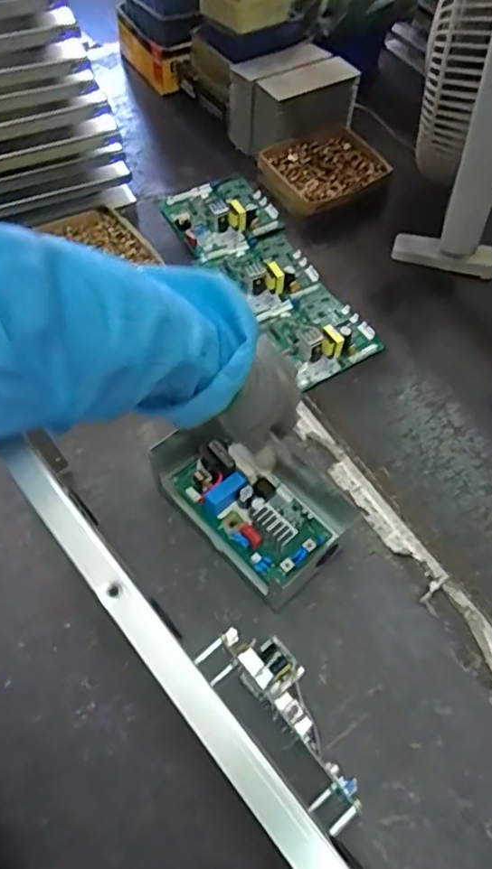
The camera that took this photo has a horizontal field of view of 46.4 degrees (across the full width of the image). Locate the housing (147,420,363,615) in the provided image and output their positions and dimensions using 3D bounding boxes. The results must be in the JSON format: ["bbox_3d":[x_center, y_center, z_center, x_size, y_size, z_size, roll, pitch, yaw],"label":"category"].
[{"bbox_3d":[0.011,0.057,0.590,0.132,0.057,0.200,-36,65,-25],"label":"housing"}]

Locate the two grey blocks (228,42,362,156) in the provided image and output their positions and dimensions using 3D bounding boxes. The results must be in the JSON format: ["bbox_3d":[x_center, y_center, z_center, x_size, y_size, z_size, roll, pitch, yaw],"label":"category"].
[{"bbox_3d":[0.075,-0.551,0.963,0.184,0.120,0.130,-26,62,-18],"label":"two grey blocks"}]

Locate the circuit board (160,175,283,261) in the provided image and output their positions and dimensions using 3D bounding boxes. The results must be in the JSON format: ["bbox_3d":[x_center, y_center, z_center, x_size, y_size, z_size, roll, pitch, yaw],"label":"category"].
[{"bbox_3d":[-0.035,-0.330,0.853,0.157,0.029,0.149,-24,61,-17],"label":"circuit board"}]

